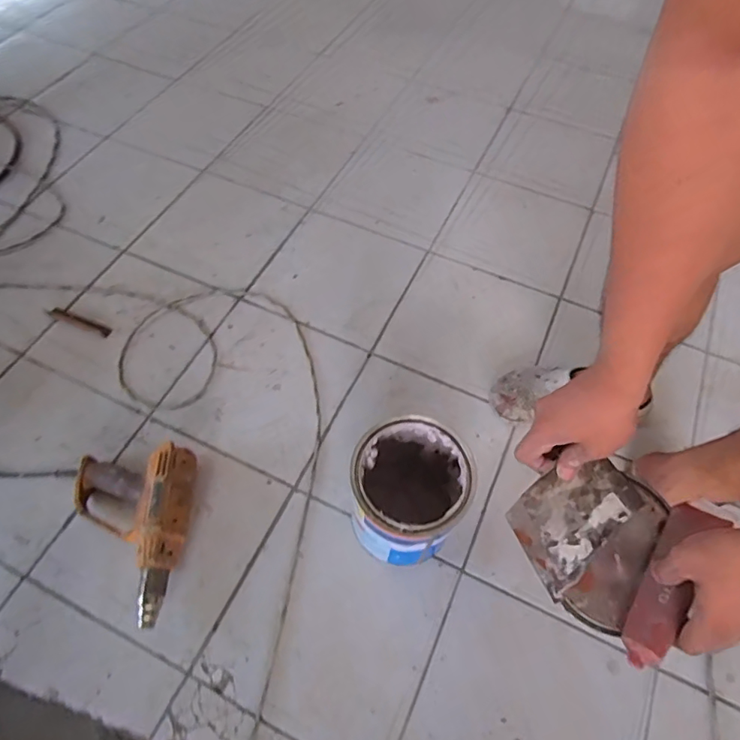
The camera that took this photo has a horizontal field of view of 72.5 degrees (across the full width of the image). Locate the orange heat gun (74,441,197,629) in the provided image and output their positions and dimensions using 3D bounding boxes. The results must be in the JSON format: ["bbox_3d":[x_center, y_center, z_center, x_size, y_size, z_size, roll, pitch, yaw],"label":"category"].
[{"bbox_3d":[-0.372,0.253,0.789,0.200,0.084,0.277,-7,59,-6],"label":"orange heat gun"}]

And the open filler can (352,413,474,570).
[{"bbox_3d":[0.055,0.187,0.755,0.158,0.214,0.170,1,58,-1],"label":"open filler can"}]

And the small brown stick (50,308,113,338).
[{"bbox_3d":[-0.592,-0.097,1.034,0.144,0.014,0.027,20,60,11],"label":"small brown stick"}]

